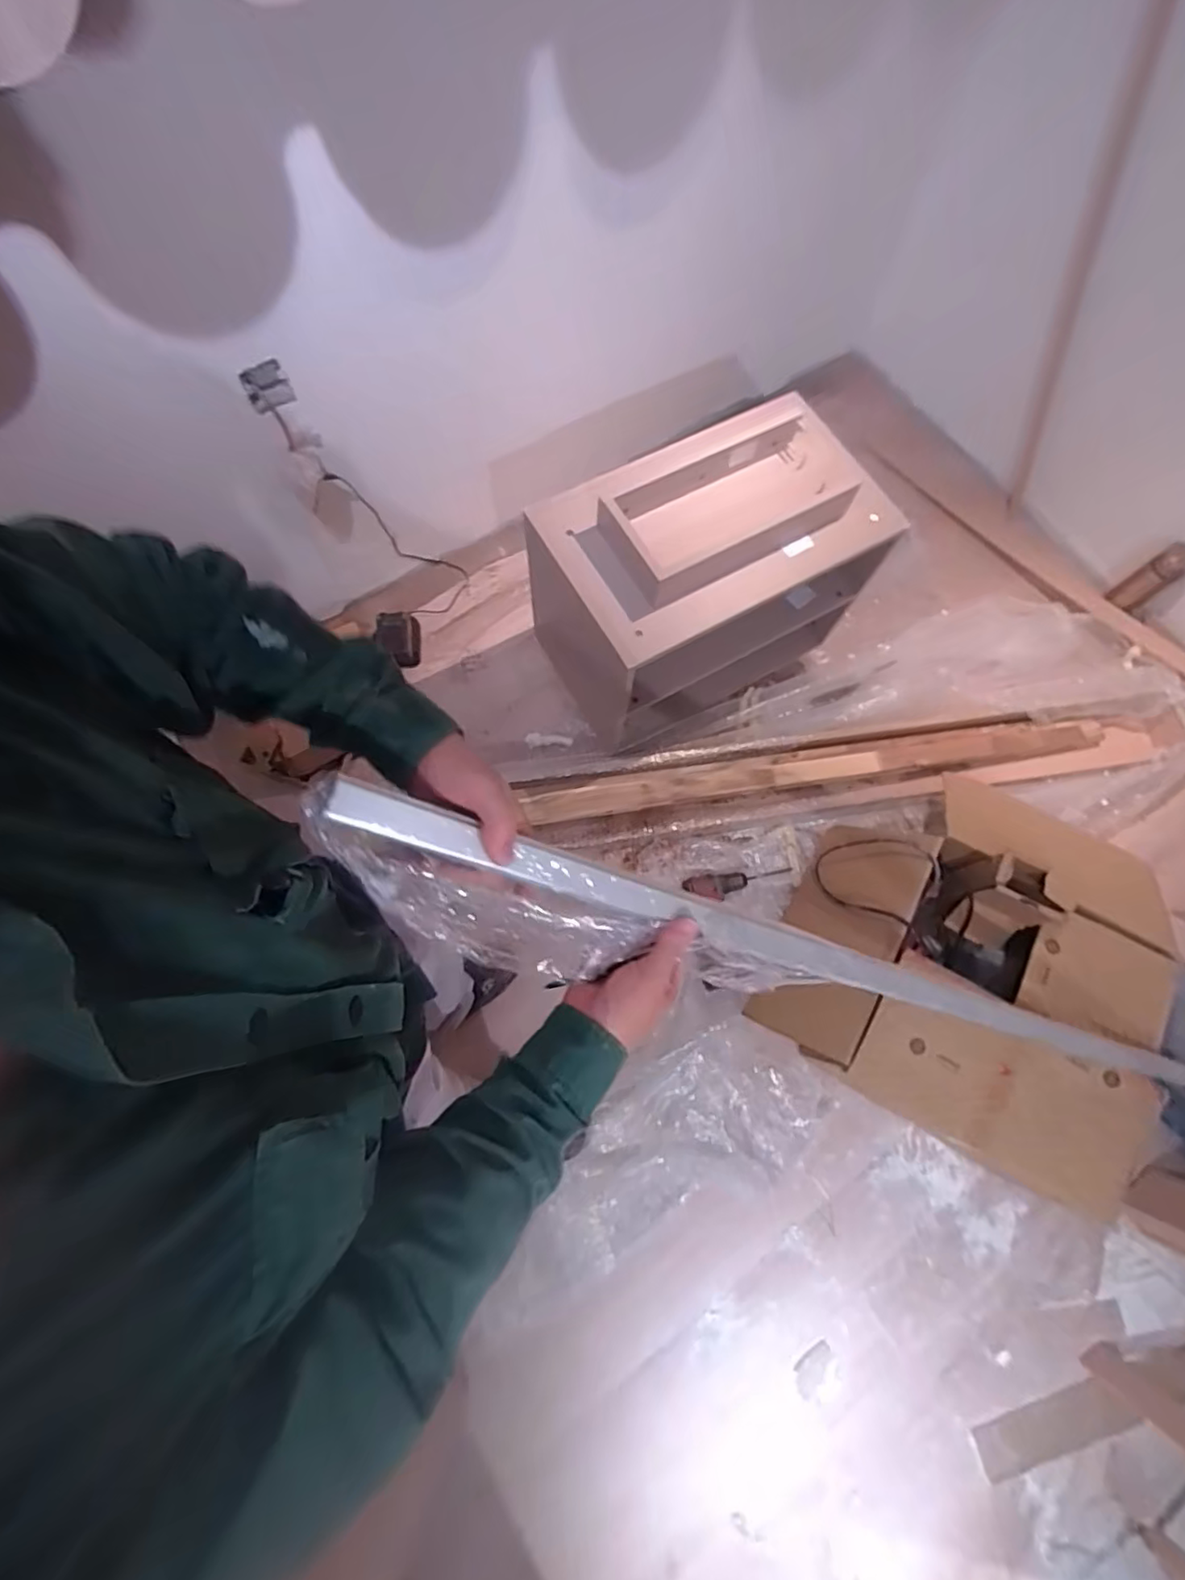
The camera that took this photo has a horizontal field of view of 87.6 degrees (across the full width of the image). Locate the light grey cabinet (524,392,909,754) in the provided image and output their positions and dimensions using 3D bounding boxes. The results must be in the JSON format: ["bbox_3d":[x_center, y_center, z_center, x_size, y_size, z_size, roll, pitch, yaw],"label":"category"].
[{"bbox_3d":[0.227,-0.443,1.324,0.603,0.489,0.390,-29,76,-11],"label":"light grey cabinet"}]

